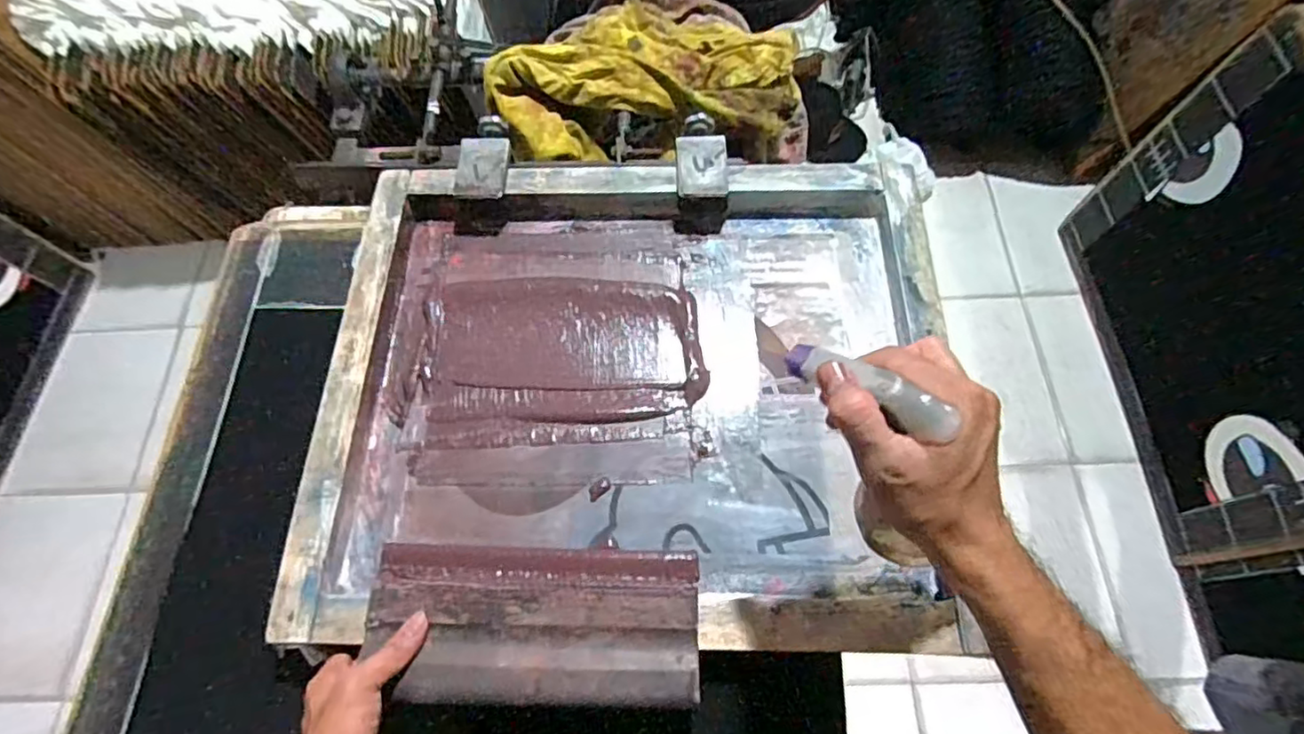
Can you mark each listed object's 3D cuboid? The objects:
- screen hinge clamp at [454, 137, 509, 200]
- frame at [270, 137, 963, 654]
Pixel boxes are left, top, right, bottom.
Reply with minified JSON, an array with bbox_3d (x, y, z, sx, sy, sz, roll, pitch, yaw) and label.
[{"bbox_3d":[-0.179,-0.210,0.669,0.052,0.012,0.070,0,66,3],"label":"screen hinge clamp"},{"bbox_3d":[-0.014,0.001,0.593,0.546,0.053,0.465,0,66,3],"label":"frame"}]

